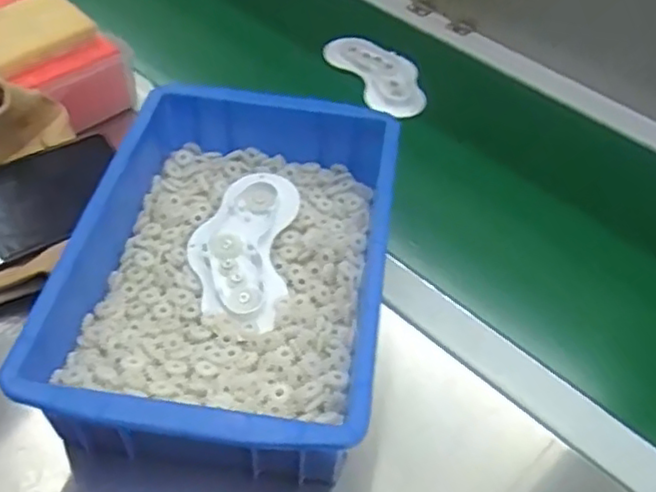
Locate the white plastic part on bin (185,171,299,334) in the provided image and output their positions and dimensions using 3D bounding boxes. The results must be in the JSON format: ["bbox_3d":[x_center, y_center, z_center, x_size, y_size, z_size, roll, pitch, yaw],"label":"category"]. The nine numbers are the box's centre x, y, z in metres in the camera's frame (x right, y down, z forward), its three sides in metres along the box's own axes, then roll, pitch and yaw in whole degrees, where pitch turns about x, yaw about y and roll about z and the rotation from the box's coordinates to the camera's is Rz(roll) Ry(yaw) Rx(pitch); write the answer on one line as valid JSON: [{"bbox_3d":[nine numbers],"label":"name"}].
[{"bbox_3d":[-0.066,-0.005,0.496,0.074,0.012,0.147,5,49,1],"label":"white plastic part on bin"}]

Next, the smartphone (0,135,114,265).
[{"bbox_3d":[-0.238,-0.032,0.514,0.155,0.013,0.079,-26,75,-24],"label":"smartphone"}]

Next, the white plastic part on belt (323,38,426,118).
[{"bbox_3d":[0.053,-0.193,0.716,0.078,0.013,0.152,-22,53,-21],"label":"white plastic part on belt"}]

